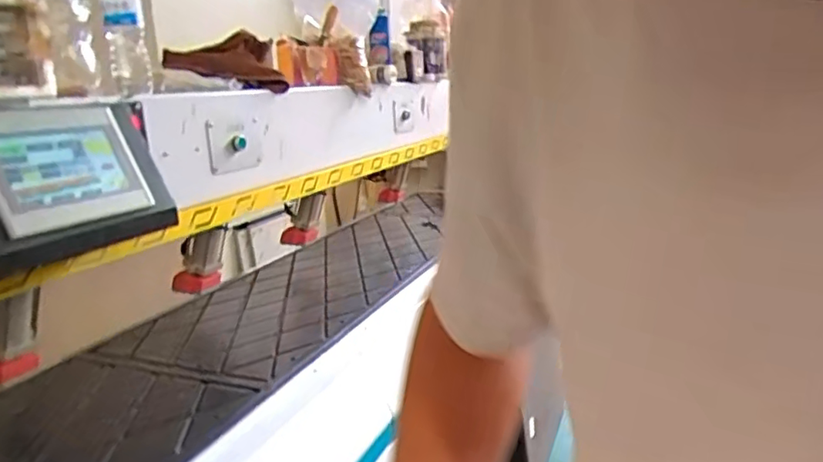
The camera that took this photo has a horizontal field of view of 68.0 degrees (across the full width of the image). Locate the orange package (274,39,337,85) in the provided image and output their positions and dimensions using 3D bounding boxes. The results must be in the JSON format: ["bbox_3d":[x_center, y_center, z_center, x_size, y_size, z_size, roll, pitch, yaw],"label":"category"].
[{"bbox_3d":[-0.236,-0.387,1.409,0.019,0.097,0.259,-5,11,23],"label":"orange package"}]

